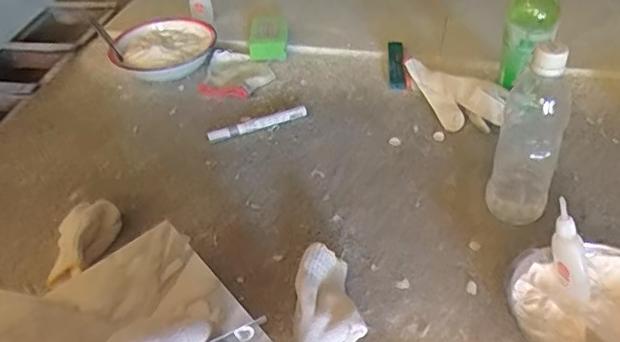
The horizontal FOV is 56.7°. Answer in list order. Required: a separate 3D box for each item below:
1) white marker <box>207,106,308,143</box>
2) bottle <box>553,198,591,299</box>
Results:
[{"bbox_3d":[-0.072,-0.067,0.800,0.141,0.014,0.016,-17,42,-13],"label":"white marker"},{"bbox_3d":[0.231,0.071,0.521,0.018,0.092,0.029,-20,12,-20],"label":"bottle"}]

